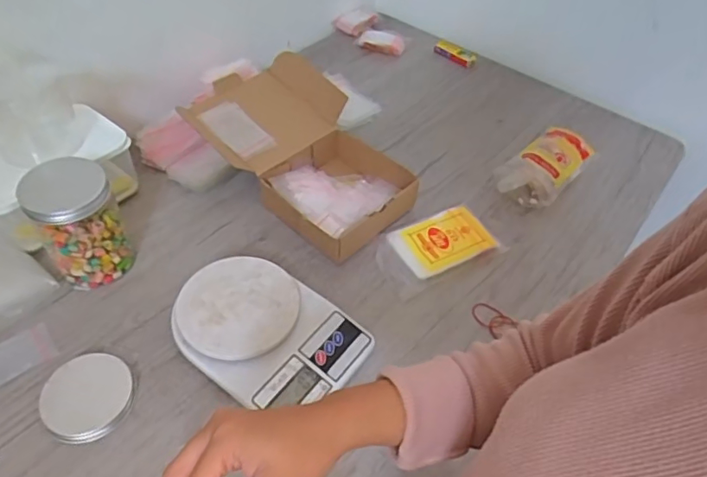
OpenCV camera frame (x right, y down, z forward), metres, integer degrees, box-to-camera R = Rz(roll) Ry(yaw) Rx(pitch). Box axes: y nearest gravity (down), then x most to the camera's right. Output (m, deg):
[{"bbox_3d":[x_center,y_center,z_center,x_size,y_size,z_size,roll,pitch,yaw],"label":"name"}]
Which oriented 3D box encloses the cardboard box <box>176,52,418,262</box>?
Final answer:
[{"bbox_3d":[-0.066,-0.131,0.747,0.342,0.085,0.209,35,54,23],"label":"cardboard box"}]

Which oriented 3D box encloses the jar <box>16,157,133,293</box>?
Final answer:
[{"bbox_3d":[-0.315,-0.019,0.603,0.087,0.131,0.082,3,49,-3],"label":"jar"}]

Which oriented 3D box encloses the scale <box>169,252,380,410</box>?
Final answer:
[{"bbox_3d":[-0.096,0.102,0.577,0.205,0.038,0.145,28,52,18],"label":"scale"}]

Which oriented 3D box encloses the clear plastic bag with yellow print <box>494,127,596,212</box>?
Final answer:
[{"bbox_3d":[0.292,-0.111,0.798,0.091,0.050,0.161,35,55,23],"label":"clear plastic bag with yellow print"}]

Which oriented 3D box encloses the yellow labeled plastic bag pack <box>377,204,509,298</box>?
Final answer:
[{"bbox_3d":[0.112,0.009,0.696,0.169,0.014,0.091,-22,54,-23],"label":"yellow labeled plastic bag pack"}]

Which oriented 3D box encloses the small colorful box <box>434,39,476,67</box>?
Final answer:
[{"bbox_3d":[0.202,-0.372,1.043,0.085,0.023,0.027,29,52,19],"label":"small colorful box"}]

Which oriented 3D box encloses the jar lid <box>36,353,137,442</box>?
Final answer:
[{"bbox_3d":[-0.270,0.160,0.530,0.082,0.021,0.087,3,49,-3],"label":"jar lid"}]

